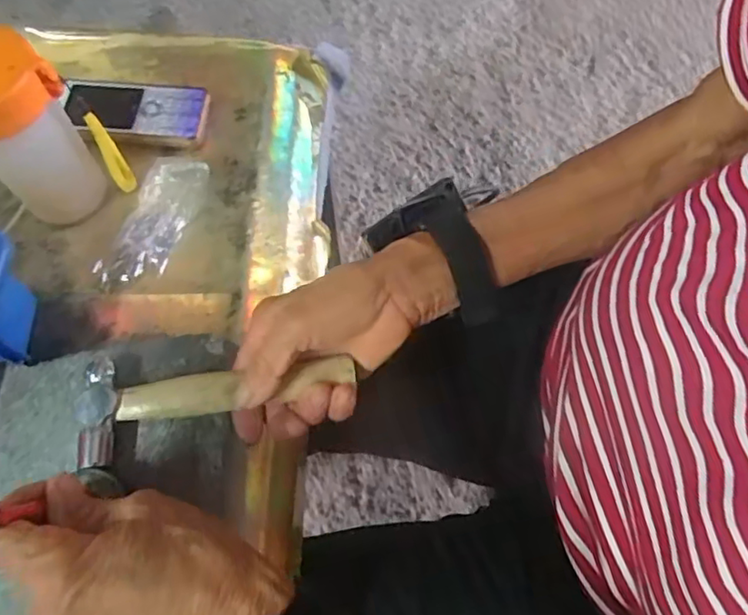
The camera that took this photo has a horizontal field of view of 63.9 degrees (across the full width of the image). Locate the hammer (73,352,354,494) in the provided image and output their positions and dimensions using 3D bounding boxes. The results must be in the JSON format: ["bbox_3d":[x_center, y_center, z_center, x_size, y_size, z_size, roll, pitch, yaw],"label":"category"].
[{"bbox_3d":[-0.087,0.050,0.326,0.147,0.017,0.073,-13,65,-5],"label":"hammer"}]

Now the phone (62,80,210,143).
[{"bbox_3d":[-0.194,-0.159,0.487,0.117,0.016,0.049,4,65,3],"label":"phone"}]

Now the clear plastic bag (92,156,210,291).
[{"bbox_3d":[-0.164,-0.065,0.443,0.049,0.022,0.105,18,67,10],"label":"clear plastic bag"}]

